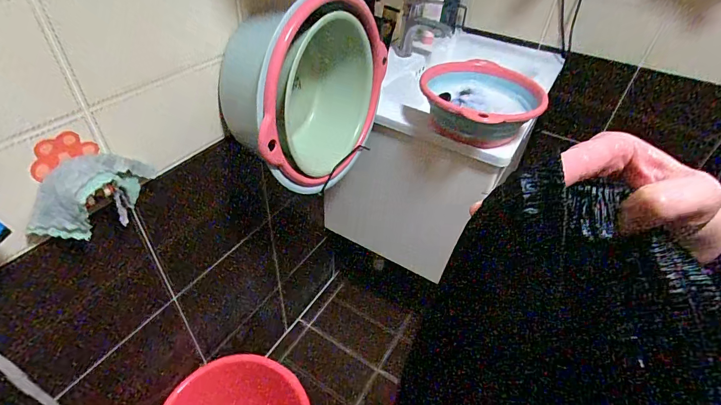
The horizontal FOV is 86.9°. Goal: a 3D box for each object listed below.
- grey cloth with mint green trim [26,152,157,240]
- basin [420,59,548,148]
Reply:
[{"bbox_3d":[-0.377,-0.018,0.553,0.050,0.093,0.181,21,44,17],"label":"grey cloth with mint green trim"},{"bbox_3d":[0.267,-0.217,0.839,0.233,0.109,0.302,24,45,20],"label":"basin"}]

